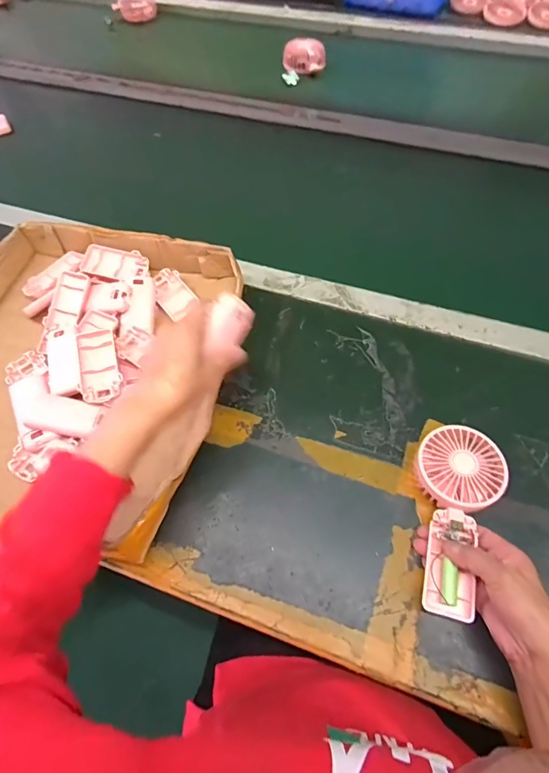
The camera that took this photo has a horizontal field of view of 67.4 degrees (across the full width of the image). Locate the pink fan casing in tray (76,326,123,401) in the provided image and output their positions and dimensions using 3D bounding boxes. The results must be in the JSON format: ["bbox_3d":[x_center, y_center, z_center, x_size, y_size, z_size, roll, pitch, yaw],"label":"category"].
[{"bbox_3d":[-0.217,-0.027,0.509,0.050,0.016,0.091,-19,63,-7],"label":"pink fan casing in tray"}]

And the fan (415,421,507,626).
[{"bbox_3d":[0.181,0.128,0.415,0.081,0.026,0.184,12,70,8],"label":"fan"}]

